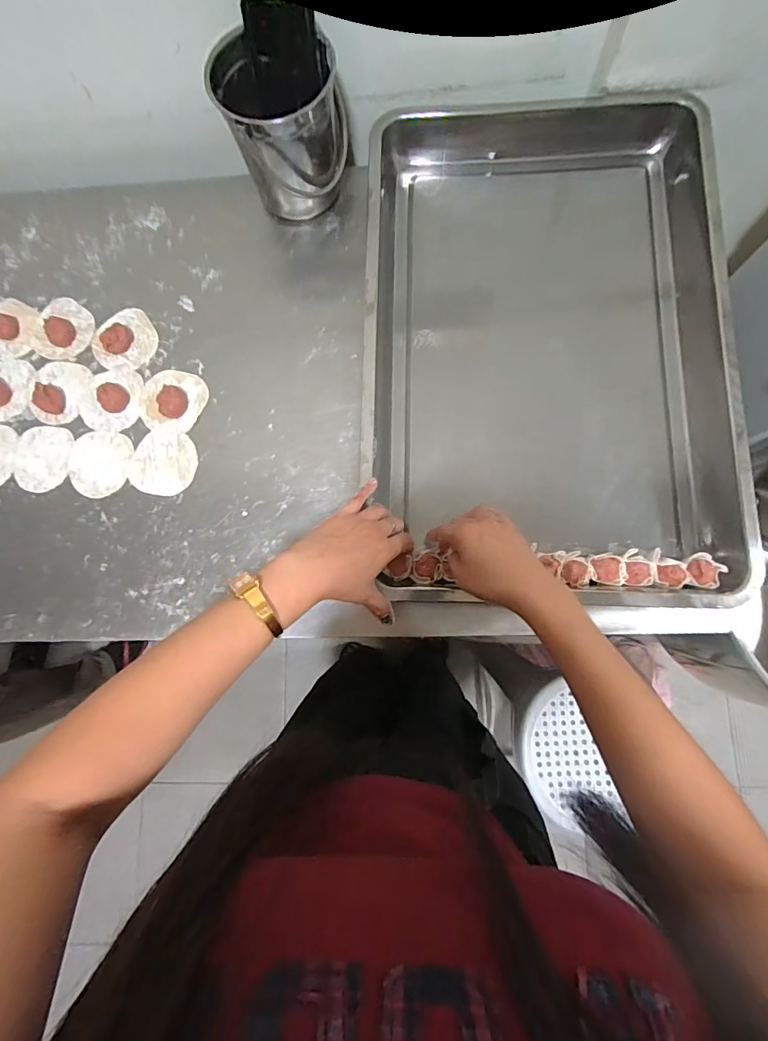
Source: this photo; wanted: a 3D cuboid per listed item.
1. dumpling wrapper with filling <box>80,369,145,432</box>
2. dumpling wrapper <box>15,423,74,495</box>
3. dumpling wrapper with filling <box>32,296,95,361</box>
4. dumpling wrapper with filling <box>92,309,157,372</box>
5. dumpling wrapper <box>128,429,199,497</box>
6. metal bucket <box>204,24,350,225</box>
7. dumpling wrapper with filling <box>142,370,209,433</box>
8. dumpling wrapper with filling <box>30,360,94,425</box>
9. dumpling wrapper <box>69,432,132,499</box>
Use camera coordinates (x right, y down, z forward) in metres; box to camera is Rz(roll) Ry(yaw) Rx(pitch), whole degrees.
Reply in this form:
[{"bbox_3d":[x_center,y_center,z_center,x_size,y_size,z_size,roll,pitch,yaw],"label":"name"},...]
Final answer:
[{"bbox_3d":[-0.338,-0.153,0.543,0.071,0.019,0.080,6,82,3],"label":"dumpling wrapper with filling"},{"bbox_3d":[-0.421,-0.077,0.546,0.069,0.004,0.083,1,82,3],"label":"dumpling wrapper"},{"bbox_3d":[-0.420,-0.249,0.572,0.079,0.012,0.080,34,85,7],"label":"dumpling wrapper with filling"},{"bbox_3d":[-0.329,-0.230,0.557,0.077,0.020,0.082,0,82,3],"label":"dumpling wrapper with filling"},{"bbox_3d":[-0.265,-0.070,0.534,0.076,0.004,0.078,10,81,2],"label":"dumpling wrapper"},{"bbox_3d":[-0.112,-0.451,0.520,0.134,0.135,0.110,-5,82,2],"label":"metal bucket"},{"bbox_3d":[-0.262,-0.150,0.540,0.081,0.018,0.077,16,83,5],"label":"dumpling wrapper with filling"},{"bbox_3d":[-0.414,-0.166,0.553,0.078,0.018,0.081,19,83,5],"label":"dumpling wrapper with filling"},{"bbox_3d":[-0.345,-0.070,0.538,0.076,0.005,0.082,0,82,3],"label":"dumpling wrapper"}]

